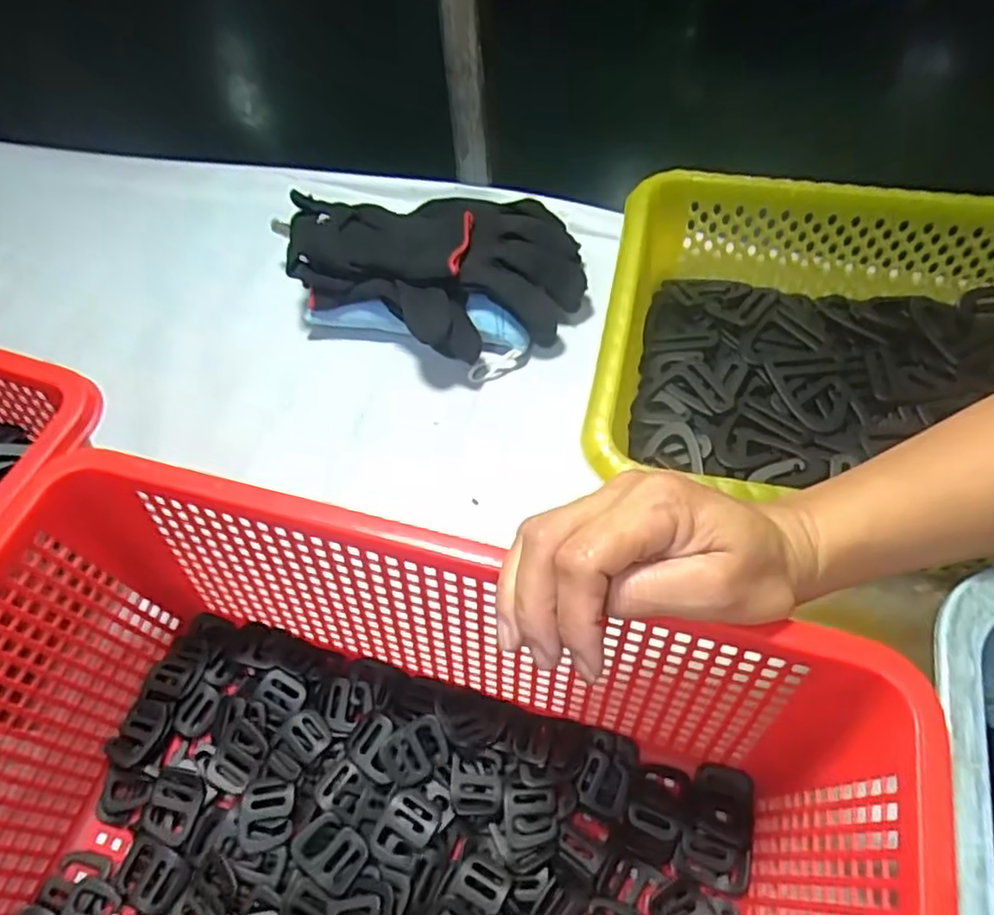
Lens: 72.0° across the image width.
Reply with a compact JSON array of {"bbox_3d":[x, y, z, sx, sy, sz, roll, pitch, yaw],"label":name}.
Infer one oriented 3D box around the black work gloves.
[{"bbox_3d":[-0.042,-0.132,0.499,0.205,0.072,0.135,-5,57,0],"label":"black work gloves"}]

